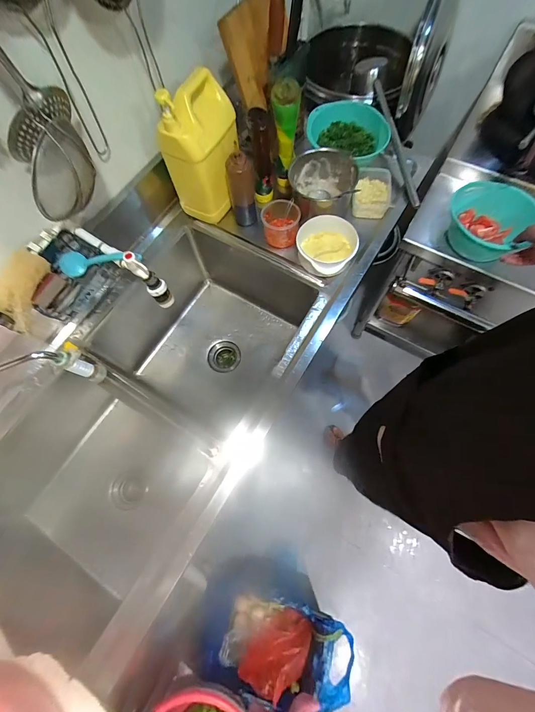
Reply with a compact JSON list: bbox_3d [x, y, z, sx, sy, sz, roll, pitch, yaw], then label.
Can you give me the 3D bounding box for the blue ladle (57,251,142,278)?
[{"bbox_3d":[-0.373,-0.211,0.663,0.210,0.032,0.061,0,68,16],"label":"blue ladle"}]

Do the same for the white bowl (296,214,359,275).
[{"bbox_3d":[0.150,-0.272,0.761,0.146,0.070,0.149,-1,69,2],"label":"white bowl"}]

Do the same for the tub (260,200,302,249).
[{"bbox_3d":[0.034,-0.347,0.794,0.096,0.072,0.087,6,69,5],"label":"tub"}]

